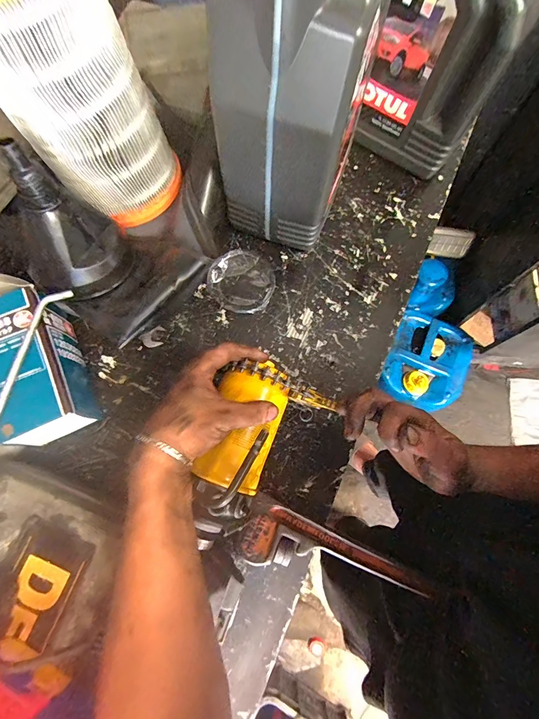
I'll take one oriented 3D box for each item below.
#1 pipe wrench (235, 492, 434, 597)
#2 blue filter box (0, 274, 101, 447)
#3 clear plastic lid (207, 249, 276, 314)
[{"bbox_3d":[0.069,0.235,0.396,0.214,0.033,0.067,26,77,7],"label":"pipe wrench"},{"bbox_3d":[-0.288,0.007,0.424,0.091,0.090,0.178,-25,76,-6],"label":"blue filter box"},{"bbox_3d":[-0.039,-0.115,0.499,0.094,0.009,0.088,0,75,0],"label":"clear plastic lid"}]

